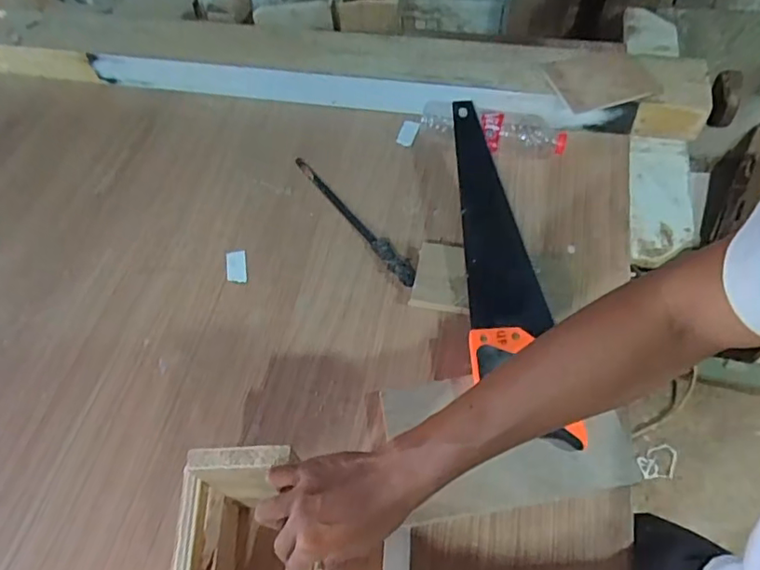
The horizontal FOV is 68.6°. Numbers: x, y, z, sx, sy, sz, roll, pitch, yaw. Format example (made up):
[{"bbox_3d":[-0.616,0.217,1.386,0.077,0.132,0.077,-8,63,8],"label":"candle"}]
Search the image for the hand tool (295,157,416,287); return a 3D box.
[{"bbox_3d":[-0.039,-0.104,0.840,0.029,0.015,0.301,-31,60,-16],"label":"hand tool"}]

